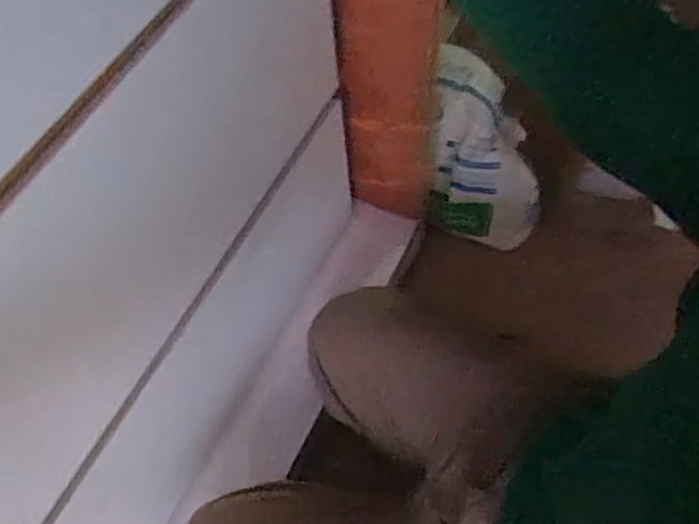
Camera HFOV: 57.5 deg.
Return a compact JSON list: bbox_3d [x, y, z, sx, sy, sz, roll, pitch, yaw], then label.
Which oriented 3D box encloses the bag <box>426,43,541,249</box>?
[{"bbox_3d":[0.215,-0.172,1.059,0.176,0.342,0.099,-21,23,-8],"label":"bag"}]

